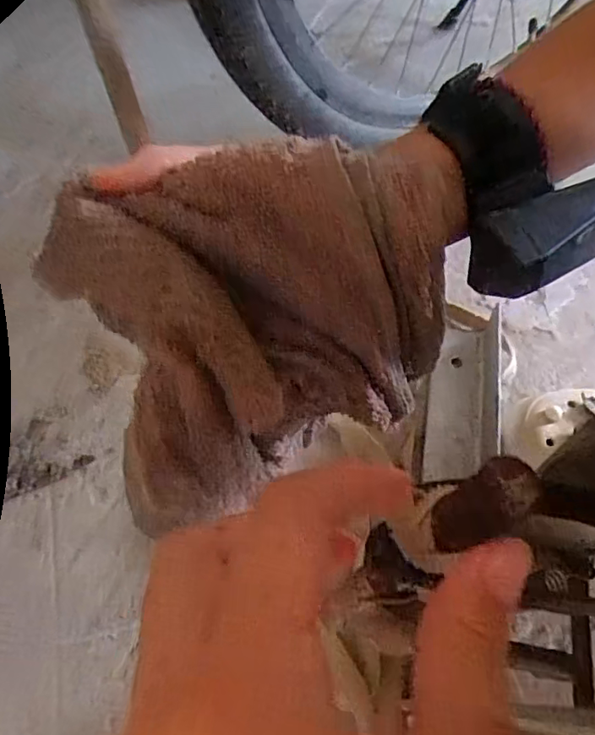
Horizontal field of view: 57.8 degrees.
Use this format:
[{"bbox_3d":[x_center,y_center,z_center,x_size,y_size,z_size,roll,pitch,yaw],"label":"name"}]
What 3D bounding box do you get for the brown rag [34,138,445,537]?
[{"bbox_3d":[-0.018,-0.024,0.201,0.128,0.087,0.102,-29,65,-19],"label":"brown rag"}]

